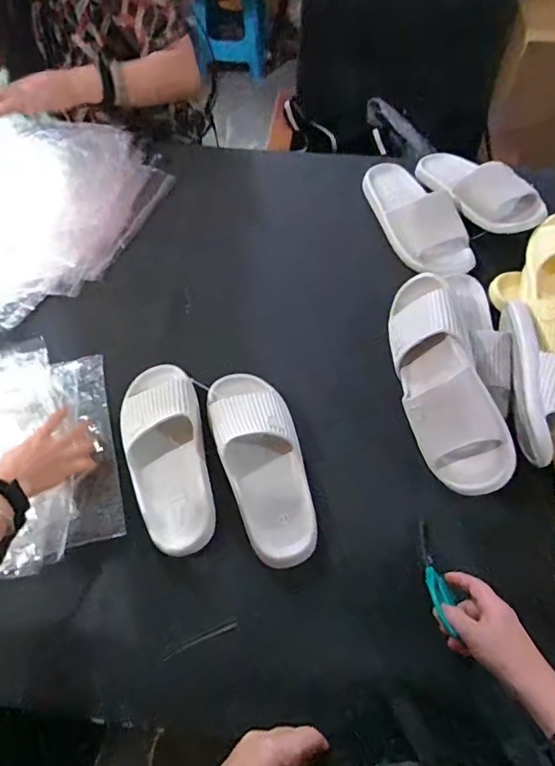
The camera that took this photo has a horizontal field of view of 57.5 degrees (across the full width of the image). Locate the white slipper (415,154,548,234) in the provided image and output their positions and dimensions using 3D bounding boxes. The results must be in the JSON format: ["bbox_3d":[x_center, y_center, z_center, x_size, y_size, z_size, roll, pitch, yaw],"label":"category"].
[{"bbox_3d":[0.343,-0.350,0.887,0.103,0.081,0.269,-23,43,-11],"label":"white slipper"}]

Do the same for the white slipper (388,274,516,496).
[{"bbox_3d":[0.219,-0.015,0.686,0.093,0.112,0.335,16,52,-42],"label":"white slipper"}]

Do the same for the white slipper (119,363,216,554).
[{"bbox_3d":[-0.150,0.083,0.678,0.108,0.067,0.276,-14,61,-6],"label":"white slipper"}]

